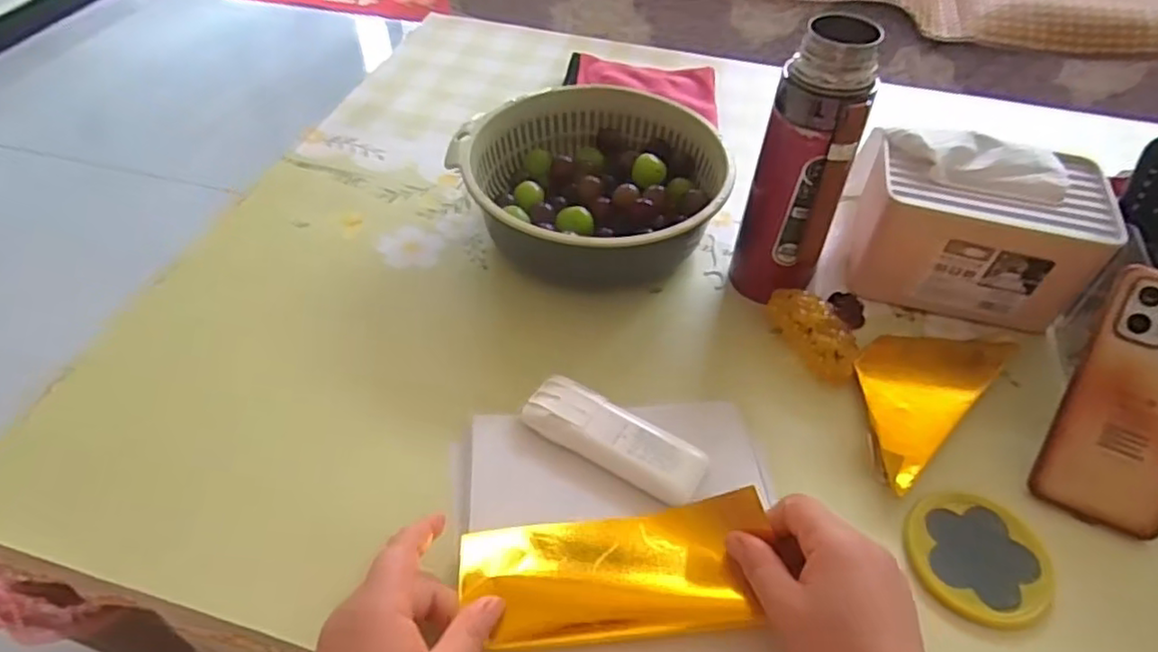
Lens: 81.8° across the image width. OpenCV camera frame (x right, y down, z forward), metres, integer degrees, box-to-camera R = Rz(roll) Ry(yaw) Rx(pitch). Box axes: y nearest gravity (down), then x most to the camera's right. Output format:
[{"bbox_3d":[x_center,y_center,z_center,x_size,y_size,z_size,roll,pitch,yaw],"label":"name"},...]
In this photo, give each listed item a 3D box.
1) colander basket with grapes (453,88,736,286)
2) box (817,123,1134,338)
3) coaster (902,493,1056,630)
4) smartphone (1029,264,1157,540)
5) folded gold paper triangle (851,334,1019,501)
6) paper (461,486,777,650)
[{"bbox_3d":[0.009,-0.131,0.604,0.223,0.081,0.183,3,49,1],"label":"colander basket with grapes"},{"bbox_3d":[0.317,-0.080,0.554,0.170,0.116,0.127,10,49,6],"label":"box"},{"bbox_3d":[0.247,0.141,0.413,0.080,0.005,0.082,1,49,-1],"label":"coaster"},{"bbox_3d":[0.362,0.048,0.429,0.075,0.015,0.166,23,92,17],"label":"smartphone"},{"bbox_3d":[0.247,0.043,0.497,0.174,0.019,0.080,-36,59,-29],"label":"folded gold paper triangle"},{"bbox_3d":[0.021,0.140,0.381,0.170,0.029,0.065,-7,49,-1],"label":"paper"}]

